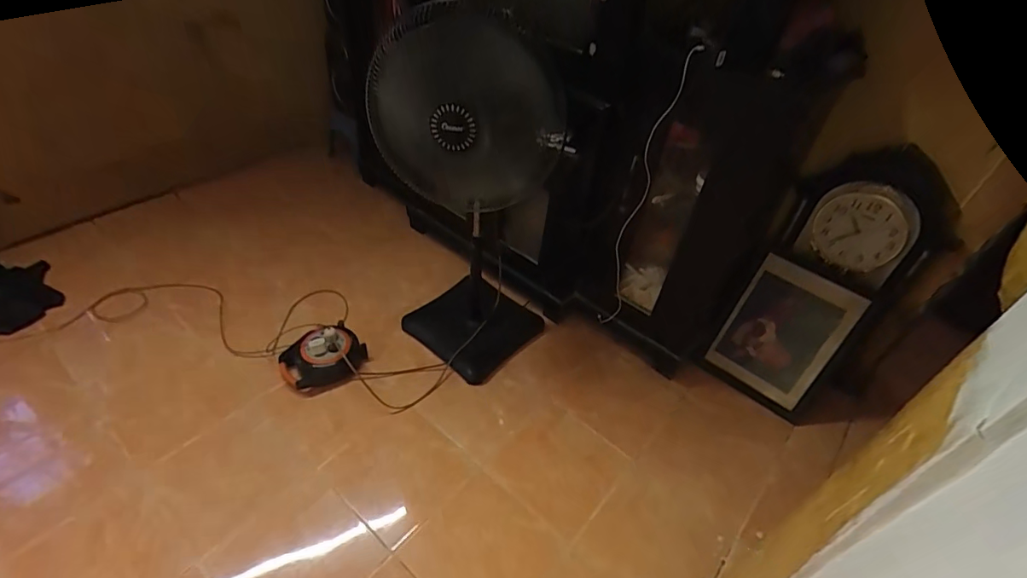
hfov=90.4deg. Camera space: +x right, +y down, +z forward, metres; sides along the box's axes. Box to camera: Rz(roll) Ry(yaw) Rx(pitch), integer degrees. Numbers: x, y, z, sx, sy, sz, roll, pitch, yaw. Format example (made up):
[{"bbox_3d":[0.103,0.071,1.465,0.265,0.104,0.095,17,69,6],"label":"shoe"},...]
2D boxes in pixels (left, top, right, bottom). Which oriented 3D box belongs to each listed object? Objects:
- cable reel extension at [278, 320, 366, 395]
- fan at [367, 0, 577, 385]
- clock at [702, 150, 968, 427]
[{"bbox_3d":[-0.560,0.208,1.515,0.234,0.092,0.185,-25,53,-29],"label":"cable reel extension"},{"bbox_3d":[-0.107,-0.159,1.361,0.380,0.903,0.377,21,46,14],"label":"fan"},{"bbox_3d":[0.877,-0.011,1.455,0.125,0.787,0.357,-10,42,-47],"label":"clock"}]

